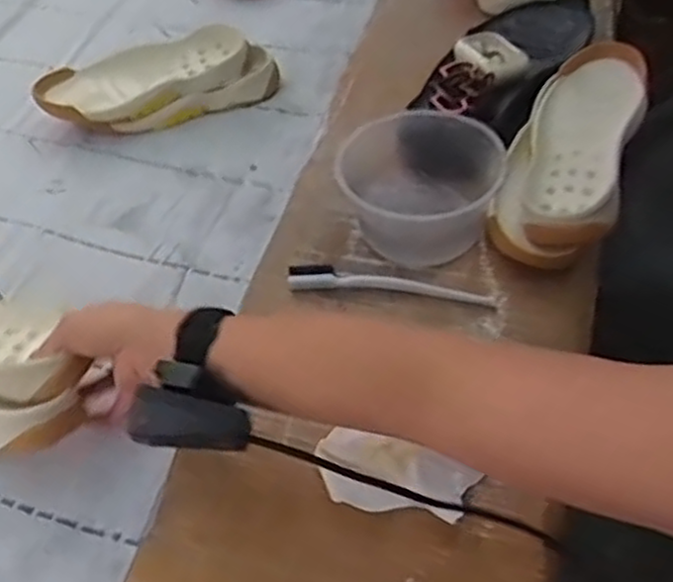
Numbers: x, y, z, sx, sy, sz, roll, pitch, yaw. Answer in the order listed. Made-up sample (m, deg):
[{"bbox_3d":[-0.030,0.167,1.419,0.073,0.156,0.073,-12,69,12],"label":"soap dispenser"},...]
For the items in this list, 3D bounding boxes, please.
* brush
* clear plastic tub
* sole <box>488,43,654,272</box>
[{"bbox_3d":[0.045,-0.006,0.641,0.170,0.017,0.026,6,51,10],"label":"brush"},{"bbox_3d":[0.068,-0.078,0.656,0.121,0.083,0.124,-2,50,3],"label":"clear plastic tub"},{"bbox_3d":[0.208,-0.126,0.691,0.104,0.076,0.248,16,53,18],"label":"sole"}]

